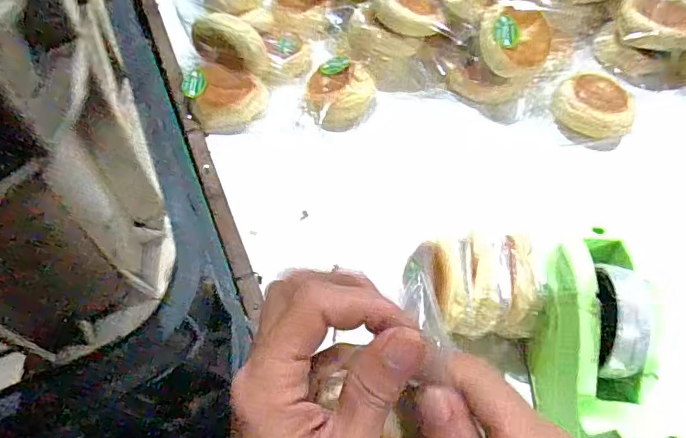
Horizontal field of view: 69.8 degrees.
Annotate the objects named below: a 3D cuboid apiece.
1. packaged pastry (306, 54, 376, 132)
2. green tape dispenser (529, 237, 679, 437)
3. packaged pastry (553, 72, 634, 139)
[{"bbox_3d":[-0.003,-0.151,0.606,0.084,0.042,0.091,0,56,-1],"label":"packaged pastry"},{"bbox_3d":[0.195,0.111,0.386,0.072,0.121,0.188,9,58,6],"label":"green tape dispenser"},{"bbox_3d":[0.303,-0.134,0.594,0.092,0.033,0.082,30,61,18],"label":"packaged pastry"}]

